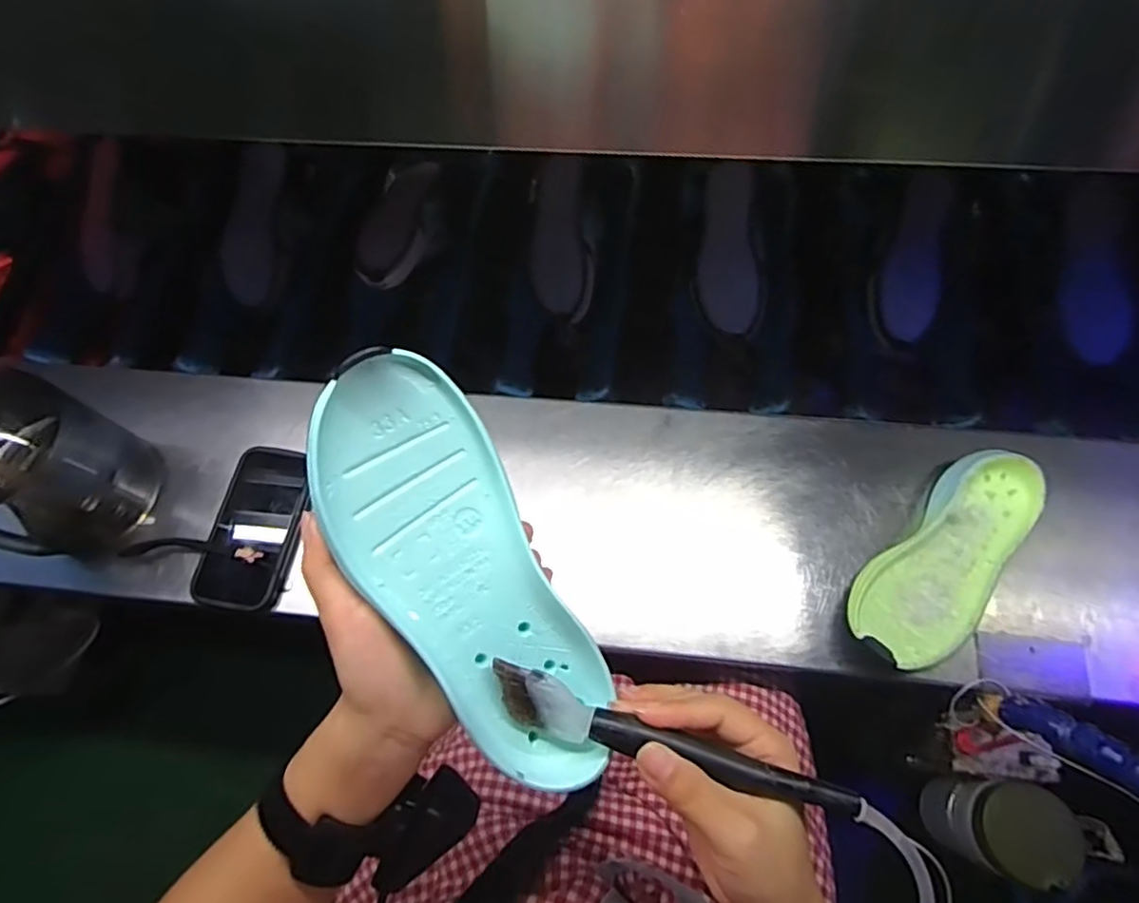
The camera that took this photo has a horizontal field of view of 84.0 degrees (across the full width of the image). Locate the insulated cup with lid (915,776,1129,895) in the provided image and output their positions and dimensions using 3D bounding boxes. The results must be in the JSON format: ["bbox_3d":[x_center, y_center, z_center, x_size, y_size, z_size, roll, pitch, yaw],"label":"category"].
[{"bbox_3d":[0.388,0.324,0.553,0.109,0.129,0.070,6,73,2],"label":"insulated cup with lid"}]

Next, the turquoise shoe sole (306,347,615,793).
[{"bbox_3d":[-0.053,0.061,0.304,0.081,0.029,0.217,-28,95,-8],"label":"turquoise shoe sole"}]

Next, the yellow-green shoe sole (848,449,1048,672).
[{"bbox_3d":[0.325,0.094,0.543,0.089,0.046,0.217,43,77,12],"label":"yellow-green shoe sole"}]

